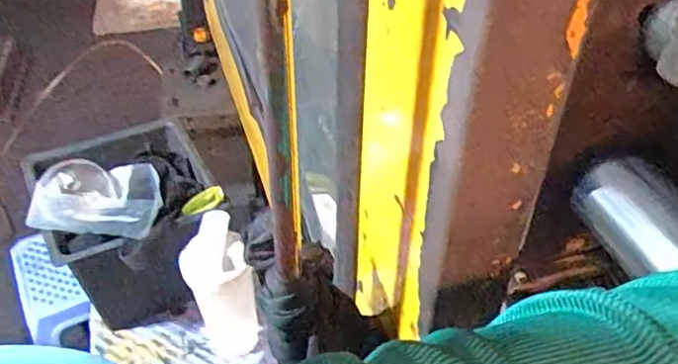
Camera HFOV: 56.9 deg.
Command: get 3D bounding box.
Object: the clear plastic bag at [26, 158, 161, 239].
[{"bbox_3d":[-0.321,0.021,0.850,0.161,0.062,0.110,5,41,3],"label":"clear plastic bag"}]

